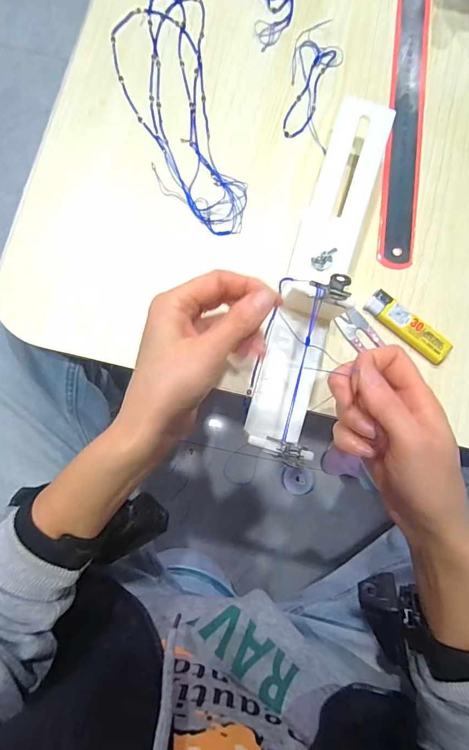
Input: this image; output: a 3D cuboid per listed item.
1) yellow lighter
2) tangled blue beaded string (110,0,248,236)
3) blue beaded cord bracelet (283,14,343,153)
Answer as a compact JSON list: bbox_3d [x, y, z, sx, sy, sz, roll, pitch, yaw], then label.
[{"bbox_3d":[0.154,-0.044,0.350,0.081,0.013,0.028,38,82,1],"label":"yellow lighter"},{"bbox_3d":[-0.053,-0.243,0.367,0.090,0.005,0.247,-12,84,-5],"label":"tangled blue beaded string"},{"bbox_3d":[0.077,-0.283,0.383,0.047,0.004,0.137,8,83,-3],"label":"blue beaded cord bracelet"}]

